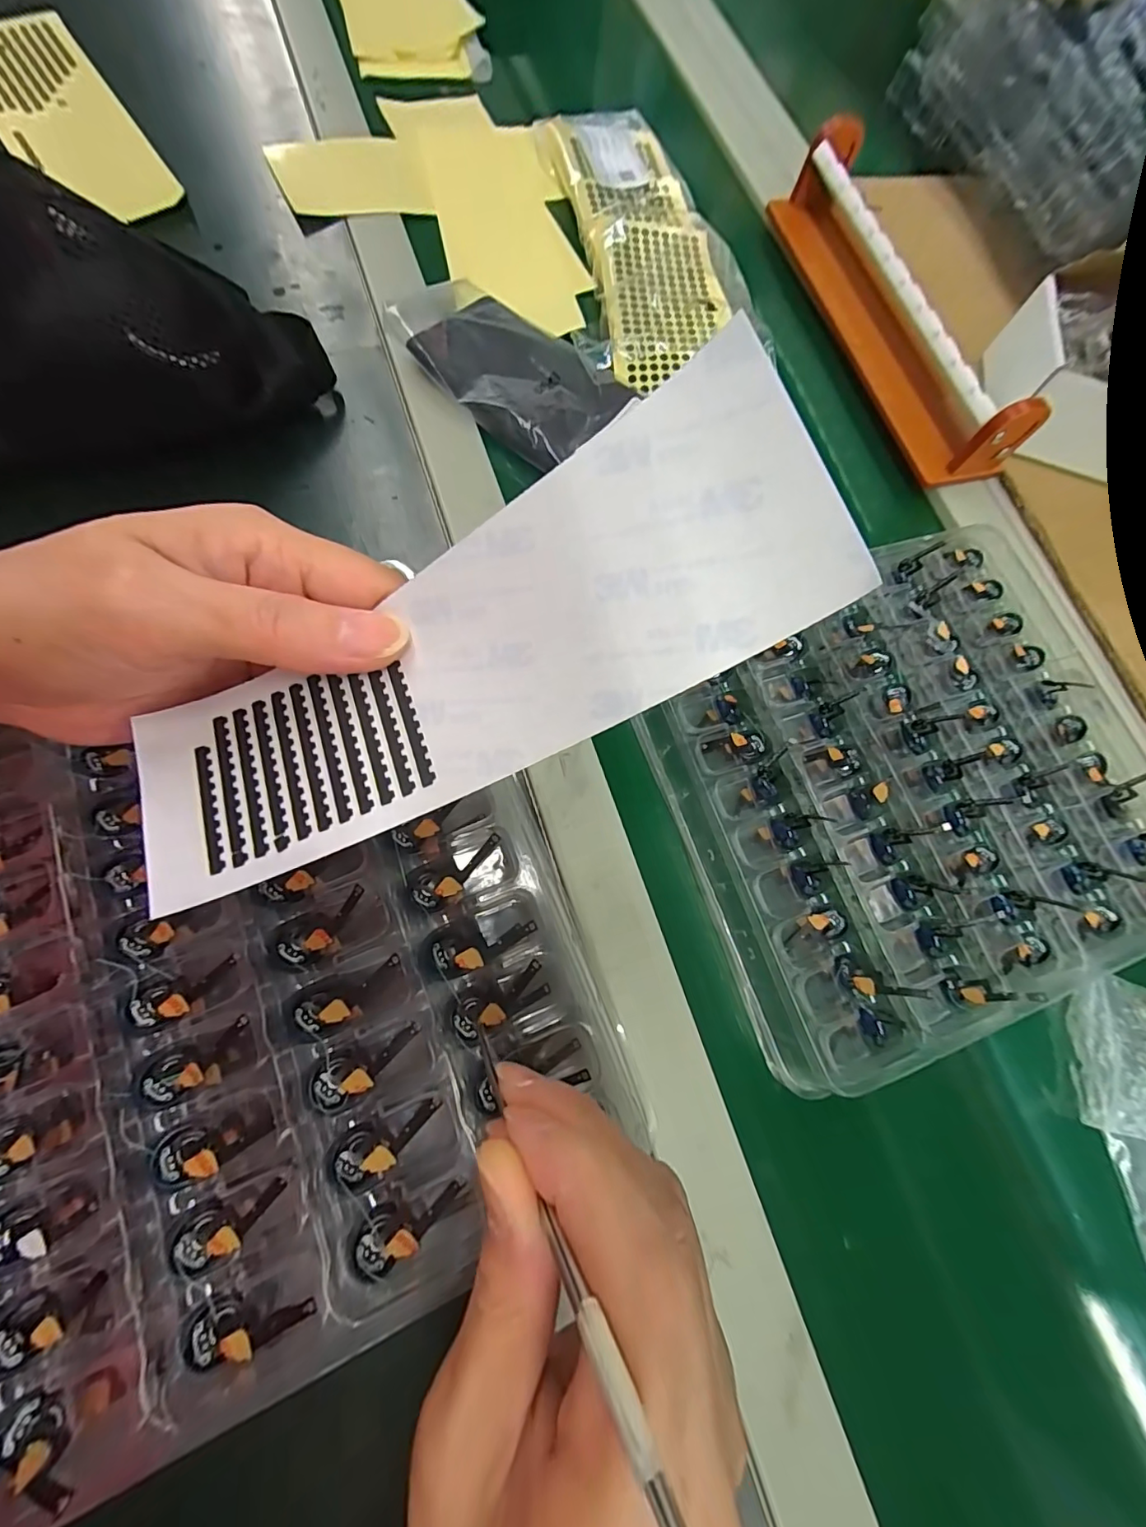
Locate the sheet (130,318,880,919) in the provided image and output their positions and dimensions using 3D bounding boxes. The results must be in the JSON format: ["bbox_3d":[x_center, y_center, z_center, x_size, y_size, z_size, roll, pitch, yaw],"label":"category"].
[{"bbox_3d":[-0.034,-0.023,0.129,0.185,0.019,0.058,-25,76,14],"label":"sheet"}]

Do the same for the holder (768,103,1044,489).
[{"bbox_3d":[0.239,-0.348,0.383,0.074,0.063,0.296,-12,75,-10],"label":"holder"}]

